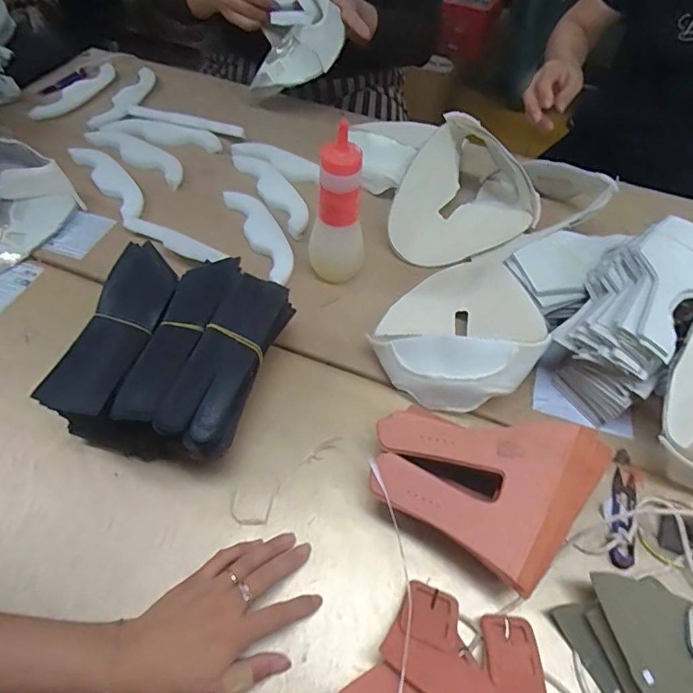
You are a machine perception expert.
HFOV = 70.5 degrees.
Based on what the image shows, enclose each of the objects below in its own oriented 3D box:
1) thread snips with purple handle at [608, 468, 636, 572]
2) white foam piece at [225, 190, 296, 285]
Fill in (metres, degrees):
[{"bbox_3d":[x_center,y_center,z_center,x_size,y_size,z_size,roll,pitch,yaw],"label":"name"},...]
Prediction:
[{"bbox_3d":[0.267,0.162,0.470,0.021,0.015,0.096,20,55,10],"label":"thread snips with purple handle"},{"bbox_3d":[-0.117,-0.158,0.674,0.043,0.020,0.185,-22,58,-18],"label":"white foam piece"}]

